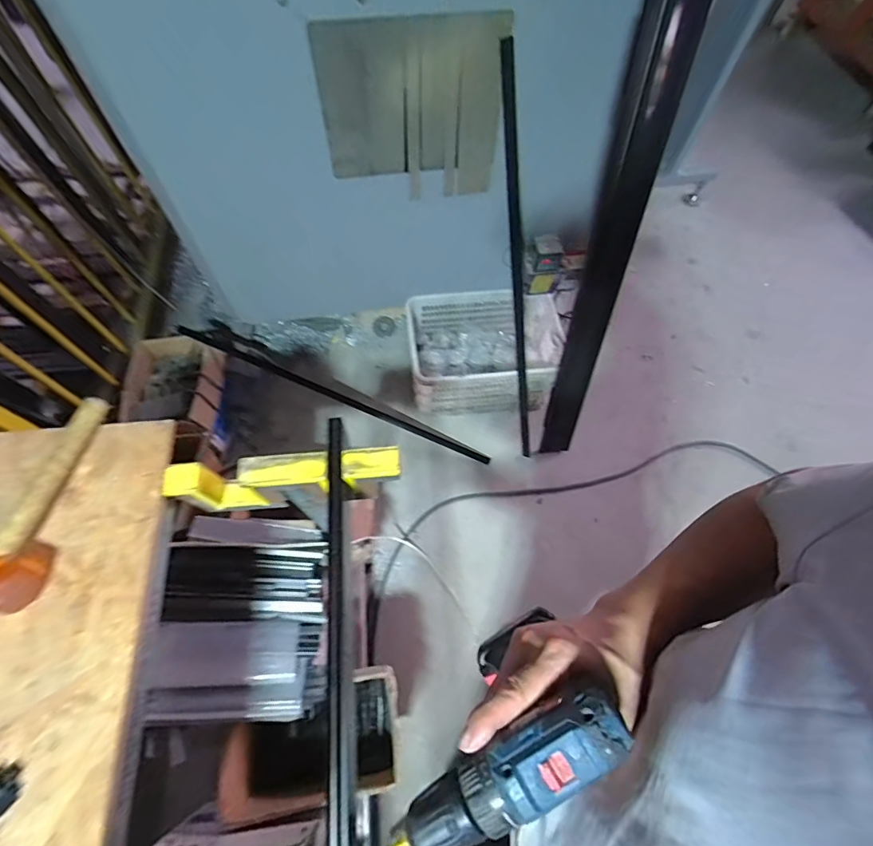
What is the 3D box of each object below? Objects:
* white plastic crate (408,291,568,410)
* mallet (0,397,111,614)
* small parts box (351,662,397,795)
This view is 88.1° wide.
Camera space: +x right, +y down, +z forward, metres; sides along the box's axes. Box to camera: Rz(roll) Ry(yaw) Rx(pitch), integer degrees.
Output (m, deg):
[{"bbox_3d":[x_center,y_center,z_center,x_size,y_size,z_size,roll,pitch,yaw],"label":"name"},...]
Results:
[{"bbox_3d":[0.161,-0.257,1.618,0.520,0.274,0.380,0,64,-1],"label":"white plastic crate"},{"bbox_3d":[-0.523,0.087,0.588,0.110,0.061,0.282,9,64,3],"label":"mallet"},{"bbox_3d":[-0.134,0.675,1.015,0.103,0.213,0.197,-3,64,-2],"label":"small parts box"}]

